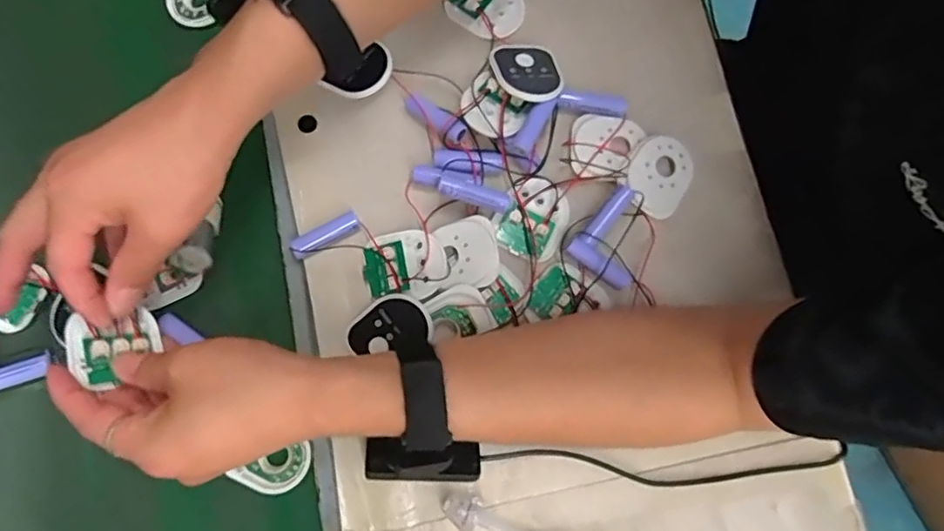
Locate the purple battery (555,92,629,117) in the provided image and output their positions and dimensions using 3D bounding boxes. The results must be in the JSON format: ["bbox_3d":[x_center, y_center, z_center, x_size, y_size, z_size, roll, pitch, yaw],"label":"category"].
[{"bbox_3d":[0.087,-0.117,0.434,0.050,0.011,0.013,9,80,2],"label":"purple battery"}]

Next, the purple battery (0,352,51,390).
[{"bbox_3d":[-0.311,0.074,0.413,0.052,0.012,0.015,-21,80,-3],"label":"purple battery"}]

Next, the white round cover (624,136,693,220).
[{"bbox_3d":[0.131,-0.063,0.425,0.045,0.013,0.053,24,81,5],"label":"white round cover"}]

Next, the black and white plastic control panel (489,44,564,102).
[{"bbox_3d":[0.039,-0.139,0.435,0.048,0.012,0.062,-5,59,-7],"label":"black and white plastic control panel"}]

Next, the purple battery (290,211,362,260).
[{"bbox_3d":[-0.101,-0.020,0.418,0.048,0.017,0.015,-26,80,-4],"label":"purple battery"}]

